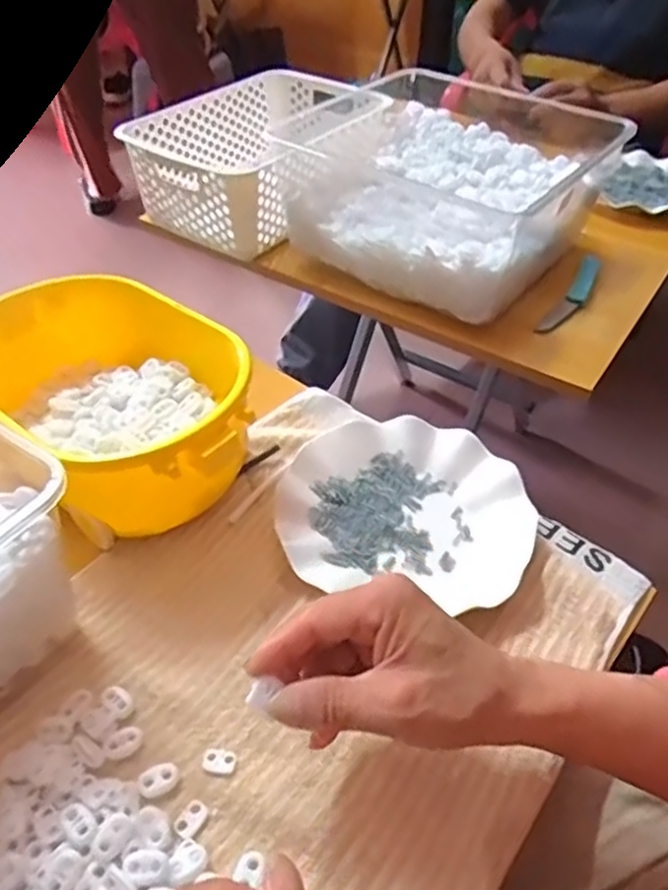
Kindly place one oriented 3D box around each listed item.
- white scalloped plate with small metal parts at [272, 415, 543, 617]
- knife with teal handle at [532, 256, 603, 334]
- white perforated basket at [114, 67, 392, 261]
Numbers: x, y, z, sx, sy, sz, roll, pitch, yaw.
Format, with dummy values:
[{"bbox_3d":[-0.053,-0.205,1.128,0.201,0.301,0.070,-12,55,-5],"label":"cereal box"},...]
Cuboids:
[{"bbox_3d":[0.054,0.046,0.506,0.180,0.024,0.162,8,45,7],"label":"white scalloped plate with small metal parts"},{"bbox_3d":[0.267,-0.166,0.752,0.030,0.017,0.172,24,49,22],"label":"knife with teal handle"},{"bbox_3d":[-0.088,-0.375,0.877,0.219,0.109,0.314,26,50,23],"label":"white perforated basket"}]

